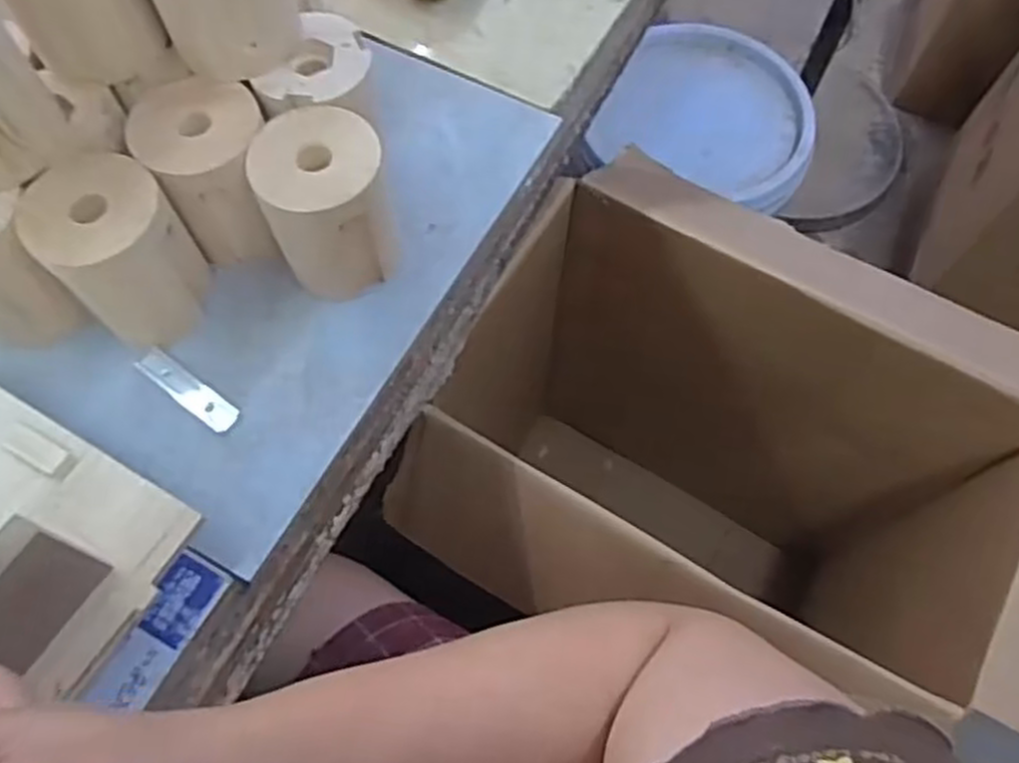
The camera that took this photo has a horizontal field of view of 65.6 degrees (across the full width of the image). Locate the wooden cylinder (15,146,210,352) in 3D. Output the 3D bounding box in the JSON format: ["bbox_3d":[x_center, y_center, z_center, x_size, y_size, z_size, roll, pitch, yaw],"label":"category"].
[{"bbox_3d":[-0.241,-0.078,0.496,0.079,0.099,0.089,-39,74,-17],"label":"wooden cylinder"}]

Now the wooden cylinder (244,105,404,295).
[{"bbox_3d":[-0.116,-0.107,0.512,0.080,0.102,0.093,-23,70,-12],"label":"wooden cylinder"}]

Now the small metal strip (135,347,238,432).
[{"bbox_3d":[-0.209,0.006,0.515,0.076,0.004,0.021,34,70,12],"label":"small metal strip"}]

